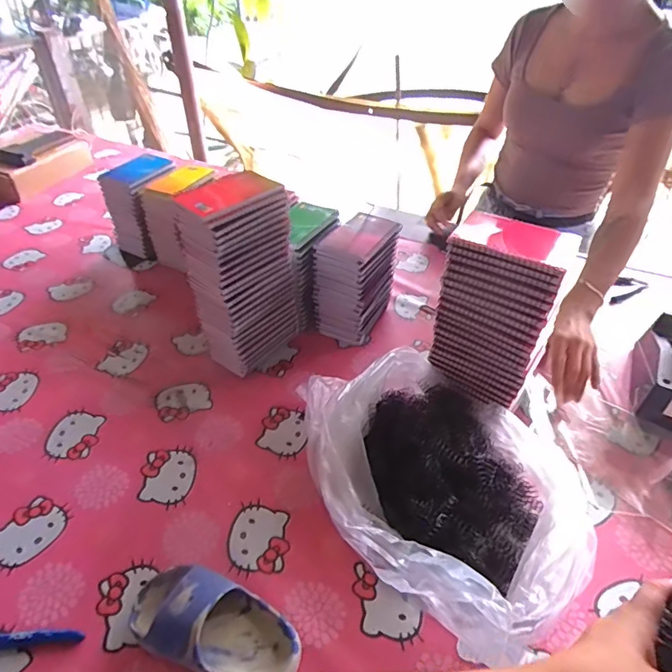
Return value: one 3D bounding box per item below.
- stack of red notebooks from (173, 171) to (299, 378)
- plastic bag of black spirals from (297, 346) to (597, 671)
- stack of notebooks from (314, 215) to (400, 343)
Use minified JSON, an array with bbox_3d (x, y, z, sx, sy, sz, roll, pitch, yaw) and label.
[{"bbox_3d":[-0.136,-0.088,0.722,0.089,0.286,0.146,32,50,30],"label":"stack of red notebooks"},{"bbox_3d":[0.114,0.159,0.586,0.272,0.098,0.385,-21,46,-23],"label":"plastic bag of black spirals"},{"bbox_3d":[0.035,-0.099,0.812,0.094,0.187,0.126,24,46,24],"label":"stack of notebooks"}]

